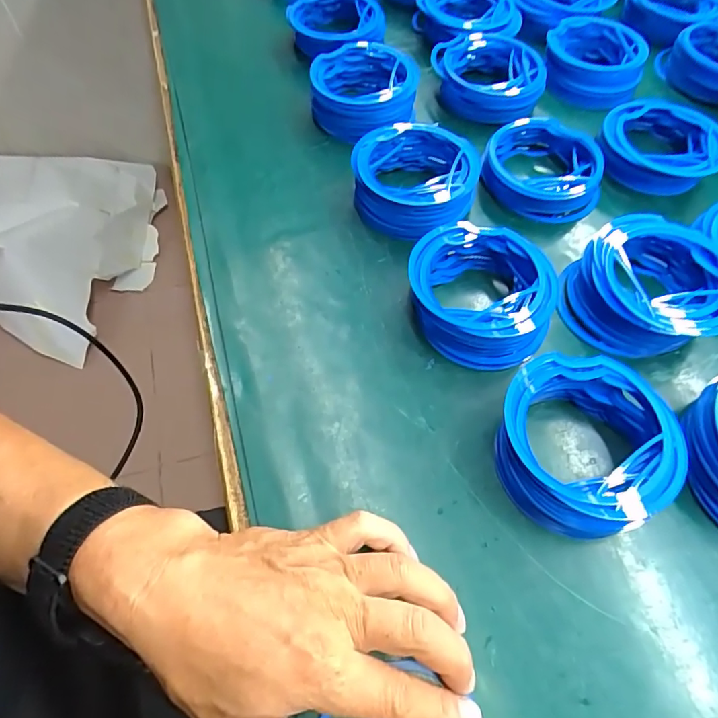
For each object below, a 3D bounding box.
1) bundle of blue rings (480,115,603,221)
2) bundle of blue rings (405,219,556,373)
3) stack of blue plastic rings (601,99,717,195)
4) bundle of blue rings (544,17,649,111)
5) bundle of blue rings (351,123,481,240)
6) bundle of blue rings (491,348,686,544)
[{"bbox_3d":[0.159,-0.167,0.438,0.099,0.039,0.089,5,59,2],"label":"bundle of blue rings"},{"bbox_3d":[0.085,-0.047,0.357,0.099,0.038,0.101,6,59,2],"label":"bundle of blue rings"},{"bbox_3d":[0.264,-0.193,0.447,0.100,0.042,0.087,8,59,4],"label":"stack of blue plastic rings"},{"bbox_3d":[0.243,-0.310,0.522,0.100,0.048,0.090,21,61,11],"label":"bundle of blue rings"},{"bbox_3d":[0.044,-0.145,0.410,0.099,0.041,0.095,0,59,-1],"label":"bundle of blue rings"},{"bbox_3d":[0.134,0.052,0.301,0.100,0.039,0.101,0,59,-1],"label":"bundle of blue rings"}]

